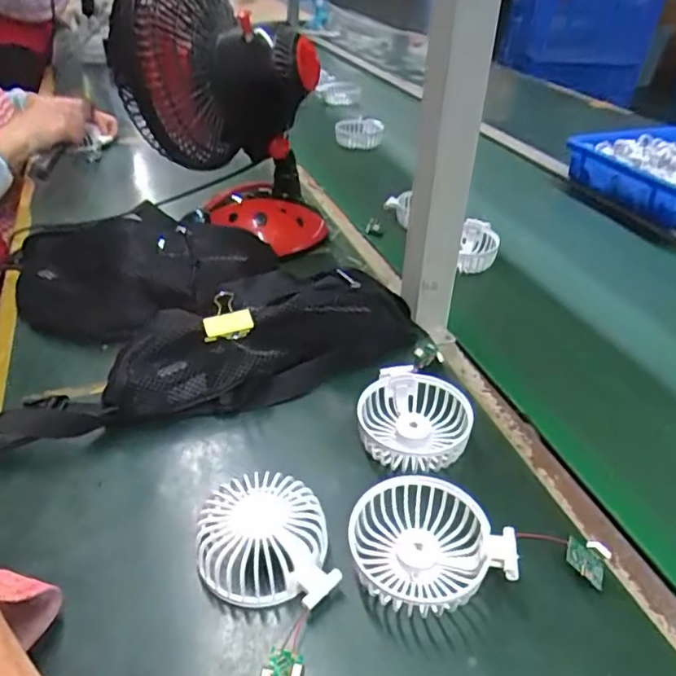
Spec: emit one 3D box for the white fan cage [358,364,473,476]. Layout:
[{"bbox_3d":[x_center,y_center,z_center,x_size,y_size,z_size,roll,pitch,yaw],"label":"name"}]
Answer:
[{"bbox_3d":[0.063,0.069,0.484,0.086,0.040,0.086,0,36,0],"label":"white fan cage"}]

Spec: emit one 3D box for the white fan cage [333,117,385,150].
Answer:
[{"bbox_3d":[0.042,-0.397,1.141,0.091,0.046,0.063,6,36,8],"label":"white fan cage"}]

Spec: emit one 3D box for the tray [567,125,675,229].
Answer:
[{"bbox_3d":[0.554,-0.262,0.910,0.333,0.052,0.253,-11,37,-15],"label":"tray"}]

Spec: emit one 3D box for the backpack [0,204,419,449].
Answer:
[{"bbox_3d":[-0.150,-0.040,0.597,0.395,0.080,0.284,-11,38,-16],"label":"backpack"}]

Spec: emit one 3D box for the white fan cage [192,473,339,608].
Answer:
[{"bbox_3d":[-0.045,0.132,0.394,0.094,0.038,0.083,5,36,7],"label":"white fan cage"}]

